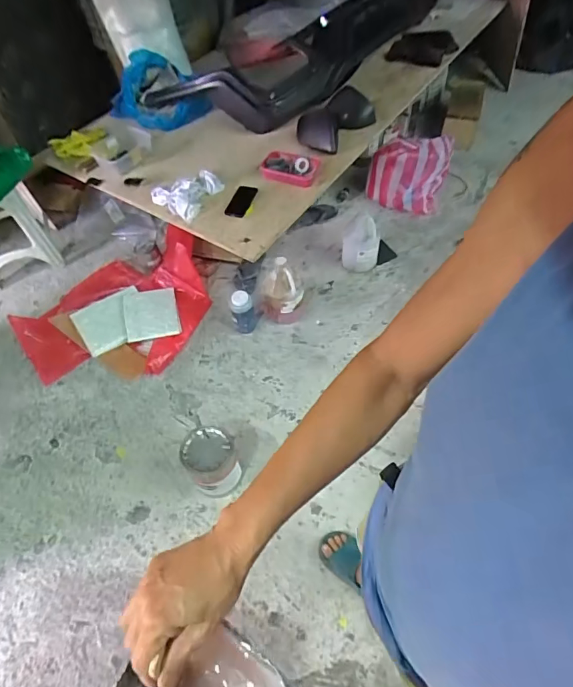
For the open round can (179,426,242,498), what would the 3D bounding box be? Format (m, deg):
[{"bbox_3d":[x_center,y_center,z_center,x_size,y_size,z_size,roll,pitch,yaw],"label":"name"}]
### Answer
[{"bbox_3d":[-0.231,0.371,1.373,0.156,0.190,0.165,-2,54,3],"label":"open round can"}]

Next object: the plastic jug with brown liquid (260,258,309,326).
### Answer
[{"bbox_3d":[-0.008,-0.228,1.754,0.197,0.310,0.196,-6,54,0],"label":"plastic jug with brown liquid"}]

